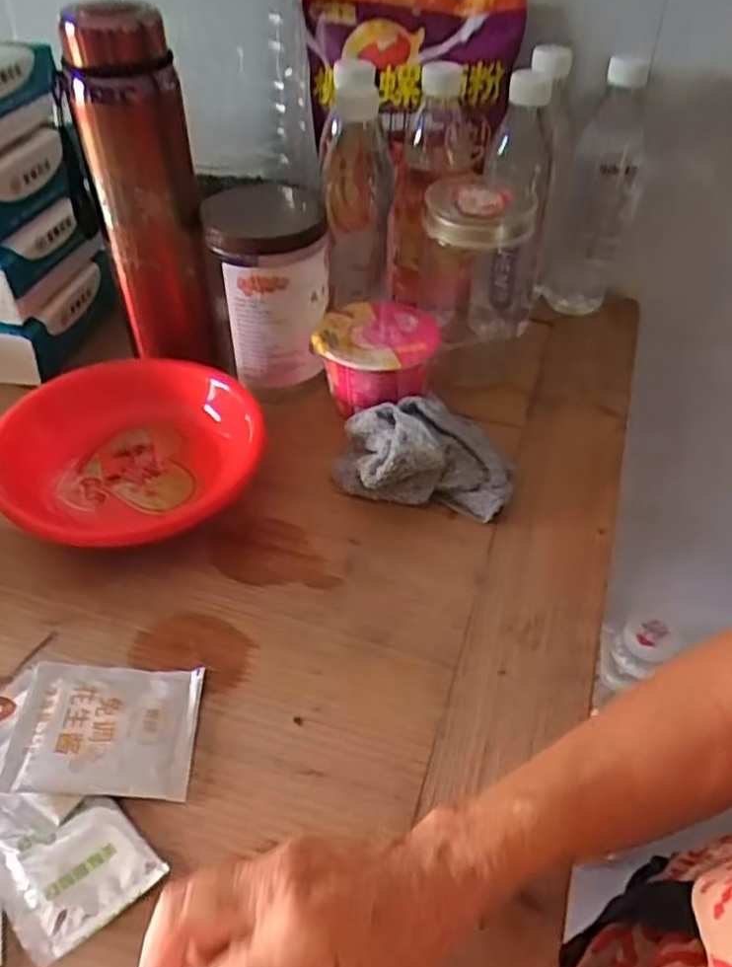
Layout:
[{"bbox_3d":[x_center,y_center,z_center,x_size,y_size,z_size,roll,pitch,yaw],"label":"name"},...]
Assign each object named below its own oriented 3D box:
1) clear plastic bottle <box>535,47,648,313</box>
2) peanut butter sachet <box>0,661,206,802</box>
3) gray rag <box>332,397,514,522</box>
[{"bbox_3d":[0.211,-0.266,0.678,0.070,0.225,0.075,13,46,12],"label":"clear plastic bottle"},{"bbox_3d":[-0.144,0.136,0.414,0.094,0.019,0.077,-1,44,-2],"label":"peanut butter sachet"},{"bbox_3d":[0.043,-0.021,0.554,0.132,0.051,0.083,8,45,7],"label":"gray rag"}]

